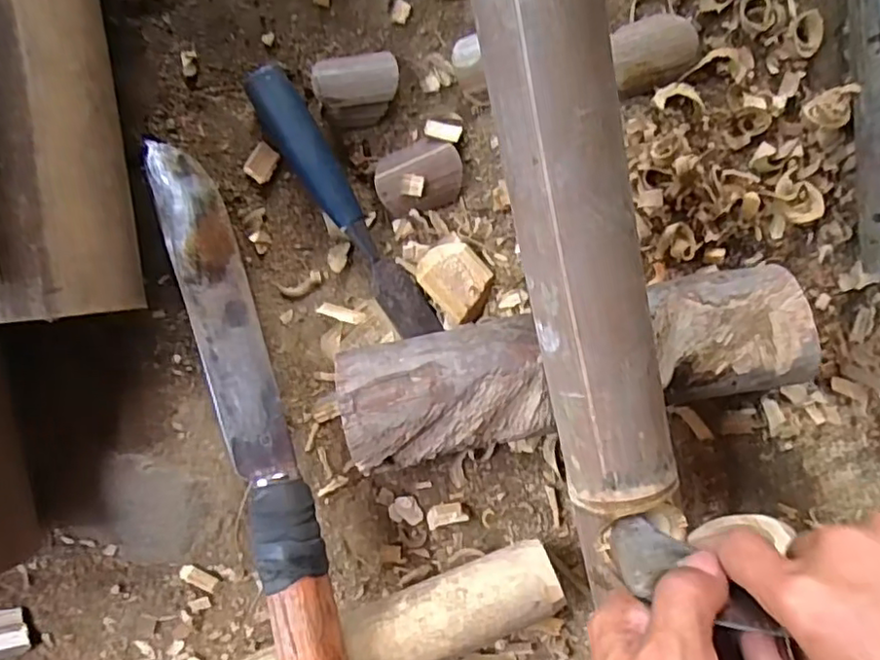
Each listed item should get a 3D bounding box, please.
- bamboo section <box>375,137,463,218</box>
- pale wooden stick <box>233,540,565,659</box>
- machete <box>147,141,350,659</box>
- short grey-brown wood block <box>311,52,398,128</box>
[{"bbox_3d":[-0.013,-0.095,0.383,0.052,0.010,0.041,-16,97,-2],"label":"bamboo section"},{"bbox_3d":[-0.043,0.196,0.389,0.245,0.052,0.049,-22,97,-1],"label":"pale wooden stick"},{"bbox_3d":[-0.108,0.053,0.361,0.037,0.029,0.335,-18,82,-2],"label":"machete"},{"bbox_3d":[-0.050,-0.145,0.372,0.049,0.016,0.040,-5,96,-3],"label":"short grey-brown wood block"}]

